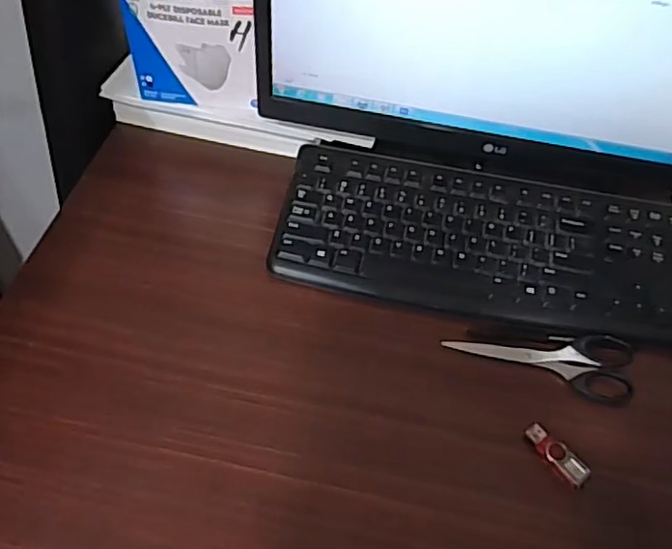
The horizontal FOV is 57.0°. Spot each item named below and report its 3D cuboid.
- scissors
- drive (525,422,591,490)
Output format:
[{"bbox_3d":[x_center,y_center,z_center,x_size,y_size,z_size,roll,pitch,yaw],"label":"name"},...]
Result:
[{"bbox_3d":[0.173,0.068,0.528,0.154,0.015,0.056,13,60,6],"label":"scissors"},{"bbox_3d":[0.168,0.139,0.473,0.020,0.010,0.054,-39,68,-21],"label":"drive"}]

